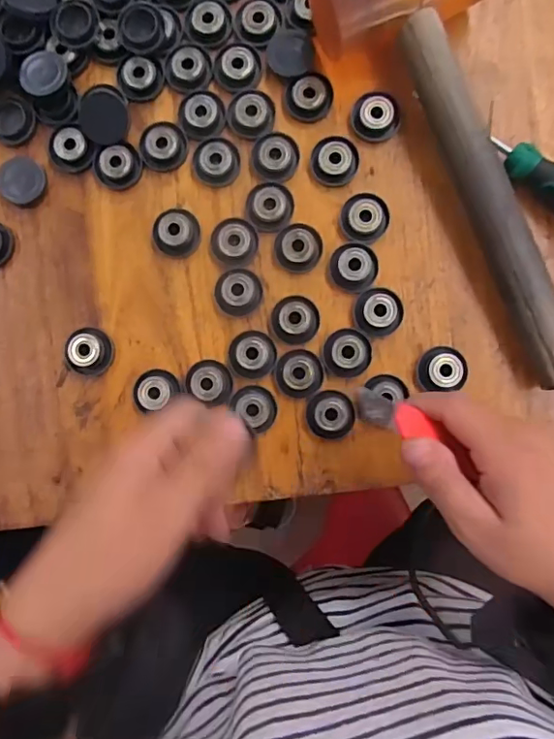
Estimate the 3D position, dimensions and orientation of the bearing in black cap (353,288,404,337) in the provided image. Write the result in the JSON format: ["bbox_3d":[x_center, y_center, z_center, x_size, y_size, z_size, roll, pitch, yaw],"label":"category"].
[{"bbox_3d":[0.068,-0.039,0.362,0.032,0.015,0.032,0,89,3],"label":"bearing in black cap"}]

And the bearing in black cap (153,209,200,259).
[{"bbox_3d":[-0.068,-0.093,0.369,0.030,0.015,0.031,0,89,3],"label":"bearing in black cap"}]

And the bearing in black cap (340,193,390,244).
[{"bbox_3d":[0.060,-0.102,0.365,0.033,0.008,0.032,0,89,3],"label":"bearing in black cap"}]

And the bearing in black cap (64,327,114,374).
[{"bbox_3d":[-0.128,-0.012,0.371,0.031,0.017,0.032,0,89,3],"label":"bearing in black cap"}]

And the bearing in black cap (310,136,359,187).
[{"bbox_3d":[0.040,-0.143,0.370,0.031,0.013,0.033,0,89,3],"label":"bearing in black cap"}]

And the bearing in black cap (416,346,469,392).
[{"bbox_3d":[0.111,0.000,0.358,0.032,0.016,0.029,-1,88,3],"label":"bearing in black cap"}]

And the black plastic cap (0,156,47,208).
[{"bbox_3d":[-0.177,-0.131,0.373,0.035,0.004,0.031,37,91,3],"label":"black plastic cap"}]

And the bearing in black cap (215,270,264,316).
[{"bbox_3d":[-0.026,-0.052,0.368,0.031,0.019,0.031,0,89,3],"label":"bearing in black cap"}]

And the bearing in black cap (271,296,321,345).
[{"bbox_3d":[0.013,-0.034,0.363,0.032,0.018,0.032,0,89,3],"label":"bearing in black cap"}]

